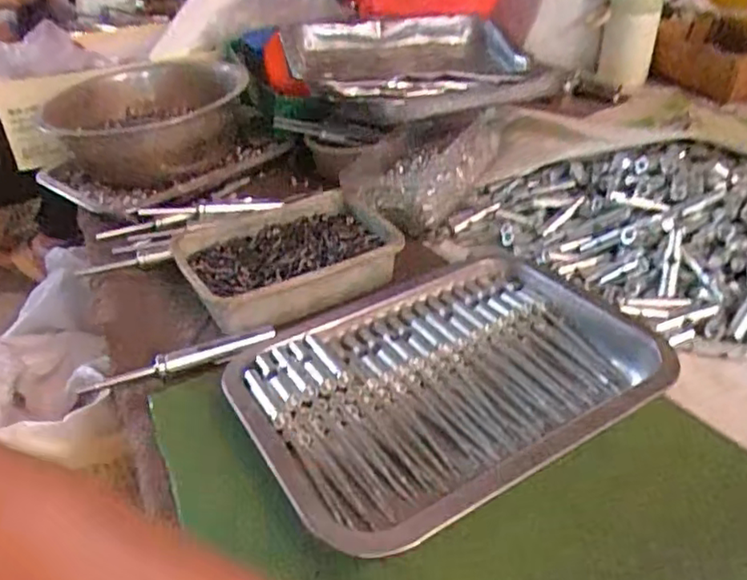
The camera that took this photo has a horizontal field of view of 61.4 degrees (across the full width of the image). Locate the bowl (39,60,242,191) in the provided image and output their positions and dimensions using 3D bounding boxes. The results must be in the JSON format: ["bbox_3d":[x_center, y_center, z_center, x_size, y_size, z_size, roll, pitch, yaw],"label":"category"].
[{"bbox_3d":[-0.258,-0.199,0.732,0.216,0.080,0.221,-3,36,2],"label":"bowl"}]

